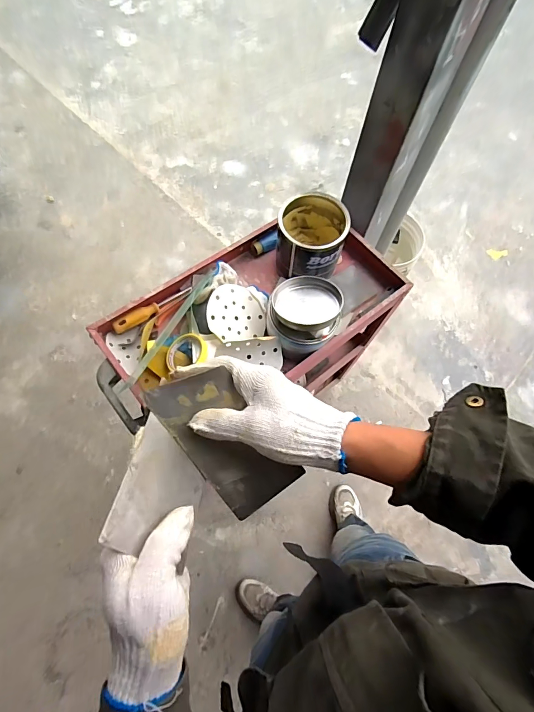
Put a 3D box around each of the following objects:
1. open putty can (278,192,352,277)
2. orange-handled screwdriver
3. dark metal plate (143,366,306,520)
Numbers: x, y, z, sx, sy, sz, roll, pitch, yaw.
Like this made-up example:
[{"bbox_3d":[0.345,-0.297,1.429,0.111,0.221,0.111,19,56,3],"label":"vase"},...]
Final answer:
[{"bbox_3d":[0.103,-0.276,0.877,0.149,0.146,0.162,1,65,-3],"label":"open putty can"},{"bbox_3d":[-0.254,-0.109,0.846,0.189,0.030,0.023,-32,72,-17],"label":"orange-handled screwdriver"},{"bbox_3d":[-0.037,0.073,0.334,0.069,0.006,0.139,-37,98,-4],"label":"dark metal plate"}]

